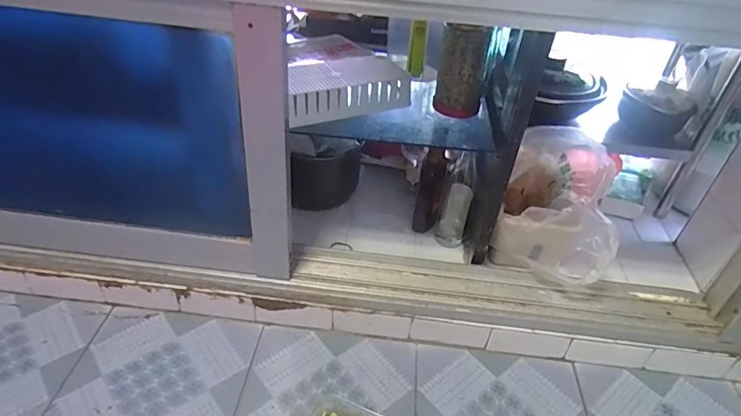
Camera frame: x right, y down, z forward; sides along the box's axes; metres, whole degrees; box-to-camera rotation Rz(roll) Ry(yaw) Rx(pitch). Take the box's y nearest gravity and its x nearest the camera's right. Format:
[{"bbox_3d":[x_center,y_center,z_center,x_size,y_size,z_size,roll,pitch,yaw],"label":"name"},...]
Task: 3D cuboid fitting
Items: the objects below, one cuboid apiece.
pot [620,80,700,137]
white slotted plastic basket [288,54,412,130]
[{"bbox_3d":[0.676,-0.247,1.128,0.147,0.116,0.124,29,44,26],"label":"pot"},{"bbox_3d":[-0.048,-0.221,0.863,0.239,0.073,0.119,-19,45,-27],"label":"white slotted plastic basket"}]

